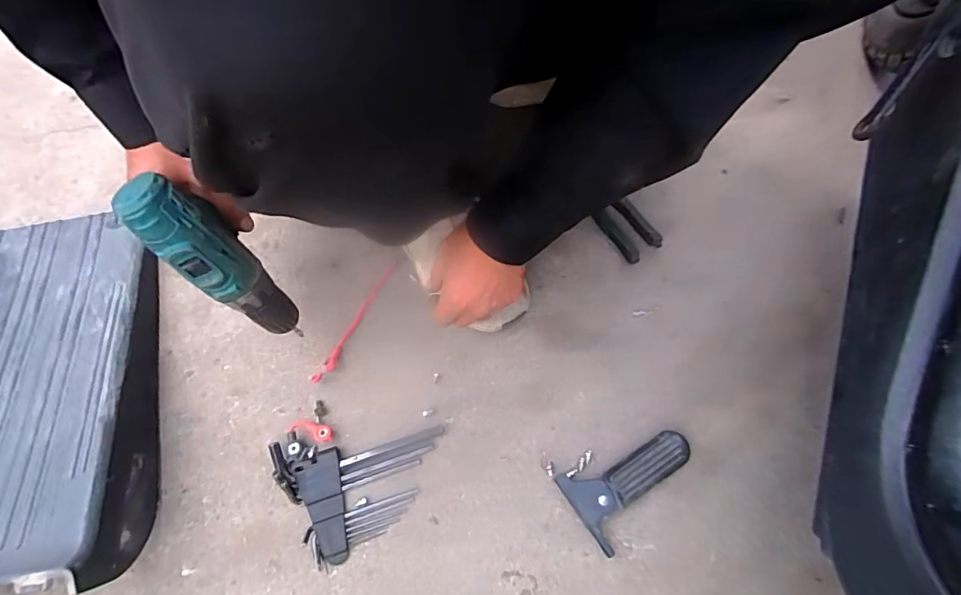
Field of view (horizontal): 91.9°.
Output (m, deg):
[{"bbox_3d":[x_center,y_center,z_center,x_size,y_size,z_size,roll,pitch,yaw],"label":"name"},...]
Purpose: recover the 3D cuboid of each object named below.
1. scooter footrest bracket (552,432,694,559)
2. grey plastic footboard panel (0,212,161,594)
[{"bbox_3d":[0.156,0.187,0.489,0.135,0.027,0.078,-34,75,-11],"label":"scooter footrest bracket"},{"bbox_3d":[-0.485,0.087,0.477,0.240,0.106,0.395,-12,72,-4],"label":"grey plastic footboard panel"}]

